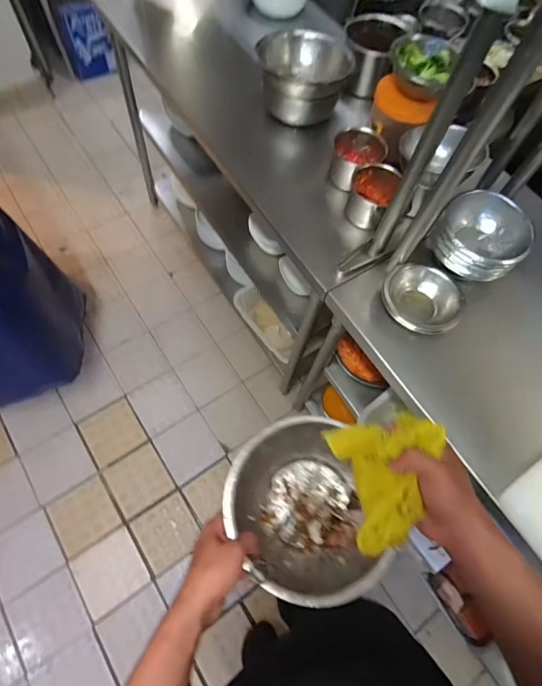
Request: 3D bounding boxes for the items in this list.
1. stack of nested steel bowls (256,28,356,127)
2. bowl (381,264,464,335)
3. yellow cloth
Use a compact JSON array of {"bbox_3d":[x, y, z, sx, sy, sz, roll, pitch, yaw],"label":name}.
[{"bbox_3d":[0.078,-0.644,0.958,0.184,0.131,0.174,34,67,11],"label":"stack of nested steel bowls"},{"bbox_3d":[0.291,-0.081,0.755,0.147,0.061,0.123,-5,66,-7],"label":"bowl"},{"bbox_3d":[0.128,0.142,0.410,0.106,0.040,0.125,-10,69,-3],"label":"yellow cloth"}]

